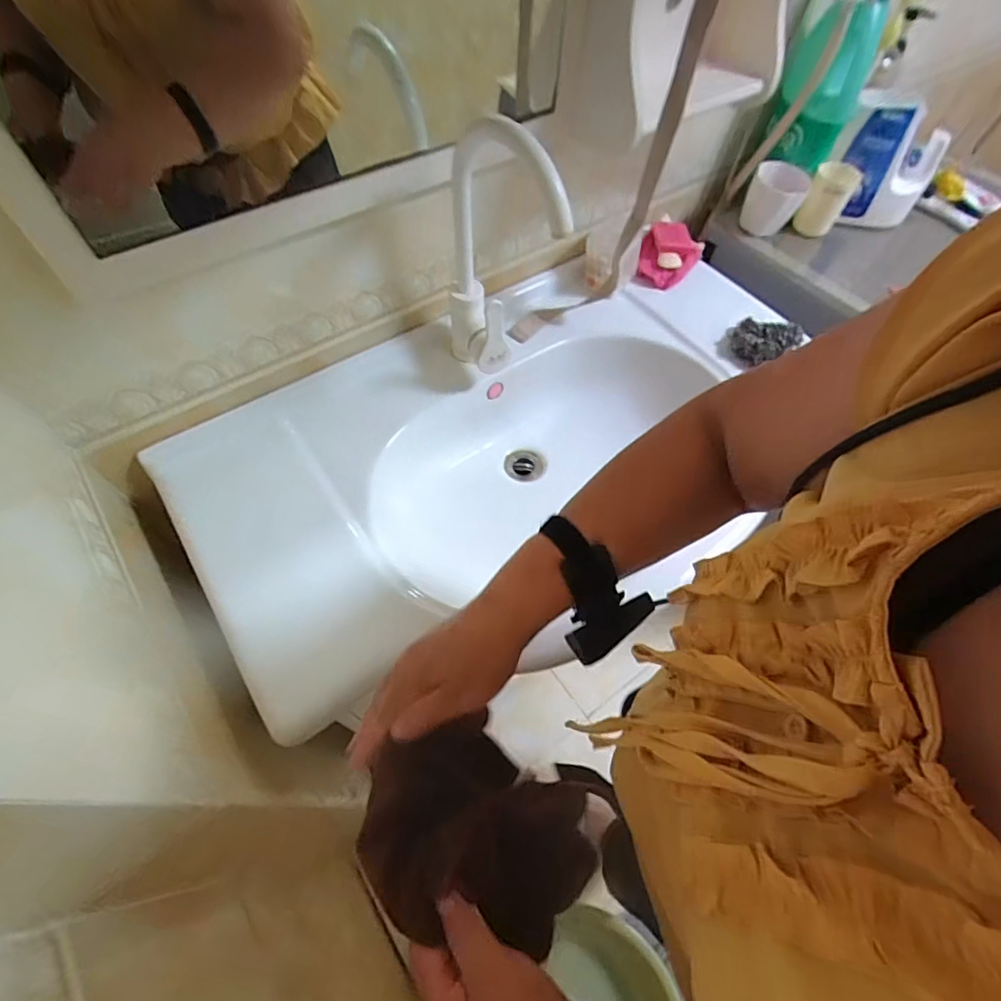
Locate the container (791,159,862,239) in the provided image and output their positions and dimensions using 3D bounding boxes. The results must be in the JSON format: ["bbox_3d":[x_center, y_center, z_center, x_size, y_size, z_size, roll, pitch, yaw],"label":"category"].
[{"bbox_3d":[0.547,-0.504,0.865,0.066,0.101,0.079,29,63,15],"label":"container"}]

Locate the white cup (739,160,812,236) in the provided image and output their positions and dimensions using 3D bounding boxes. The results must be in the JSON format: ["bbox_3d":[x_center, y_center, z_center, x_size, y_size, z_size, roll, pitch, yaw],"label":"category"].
[{"bbox_3d":[0.460,-0.509,0.865,0.091,0.096,0.069,25,62,13],"label":"white cup"}]

